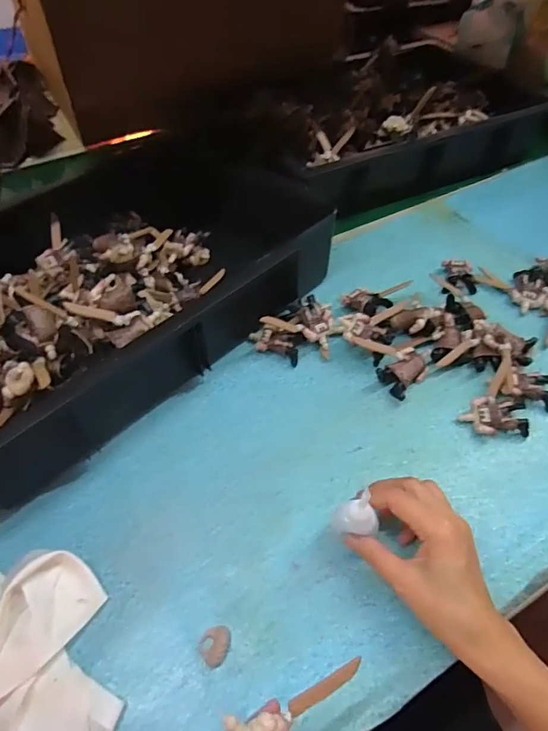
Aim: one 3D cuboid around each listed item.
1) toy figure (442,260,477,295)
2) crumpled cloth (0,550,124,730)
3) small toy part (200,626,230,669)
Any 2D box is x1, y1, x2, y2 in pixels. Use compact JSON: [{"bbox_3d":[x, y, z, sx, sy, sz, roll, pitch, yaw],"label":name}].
[{"bbox_3d":[0.218,-0.104,0.554,0.039,0.017,0.054,3,51,3],"label":"toy figure"},{"bbox_3d":[-0.149,0.202,0.310,0.099,0.028,0.152,-38,60,-26],"label":"crumpled cloth"},{"bbox_3d":[-0.042,0.196,0.329,0.020,0.006,0.024,16,53,13],"label":"small toy part"}]

